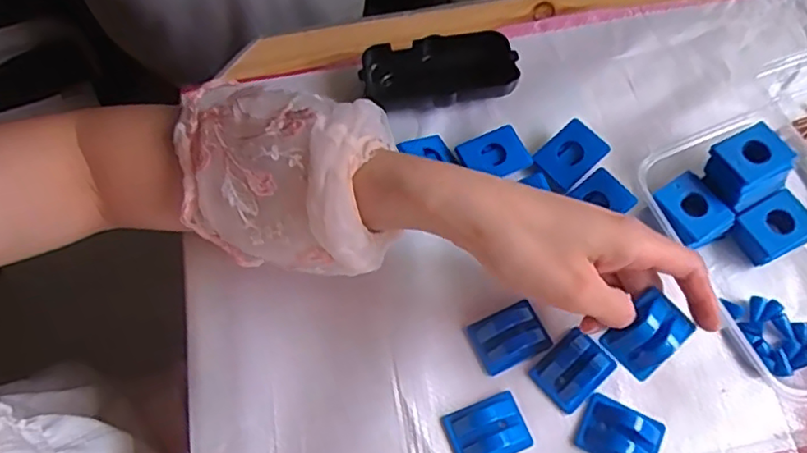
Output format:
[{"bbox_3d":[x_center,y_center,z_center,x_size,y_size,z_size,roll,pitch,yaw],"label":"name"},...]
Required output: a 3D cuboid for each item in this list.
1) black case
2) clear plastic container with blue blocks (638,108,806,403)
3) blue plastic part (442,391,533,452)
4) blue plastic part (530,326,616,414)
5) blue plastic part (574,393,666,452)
[{"bbox_3d":[0.025,-0.111,0.442,0.106,0.026,0.052,-6,66,-2],"label":"black case"},{"bbox_3d":[0.242,0.007,0.379,0.134,0.040,0.165,-22,67,-8],"label":"clear plastic container with blue blocks"},{"bbox_3d":[0.049,0.119,0.354,0.044,0.009,0.034,-21,67,-8],"label":"blue plastic part"},{"bbox_3d":[0.102,0.086,0.367,0.043,0.011,0.034,-39,71,-15],"label":"blue plastic part"},{"bbox_3d":[0.126,0.120,0.352,0.045,0.012,0.035,24,69,12],"label":"blue plastic part"}]

